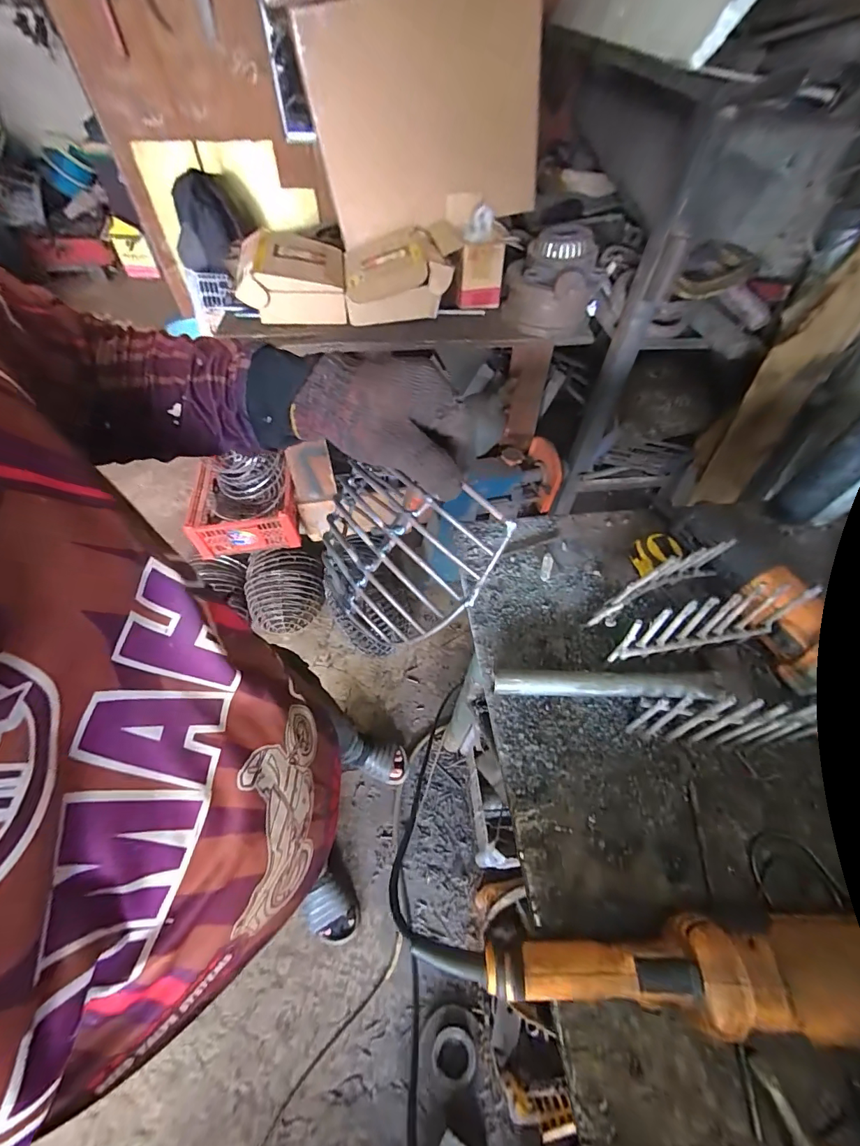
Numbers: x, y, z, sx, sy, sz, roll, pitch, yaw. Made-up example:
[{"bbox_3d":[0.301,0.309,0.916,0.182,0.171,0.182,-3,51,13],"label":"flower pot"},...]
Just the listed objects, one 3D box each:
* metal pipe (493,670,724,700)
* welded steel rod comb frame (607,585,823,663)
[{"bbox_3d":[0.171,0.108,0.409,0.218,0.024,0.025,0,54,-1],"label":"metal pipe"},{"bbox_3d":[0.249,0.044,0.382,0.155,0.073,0.015,-7,54,-6],"label":"welded steel rod comb frame"}]

